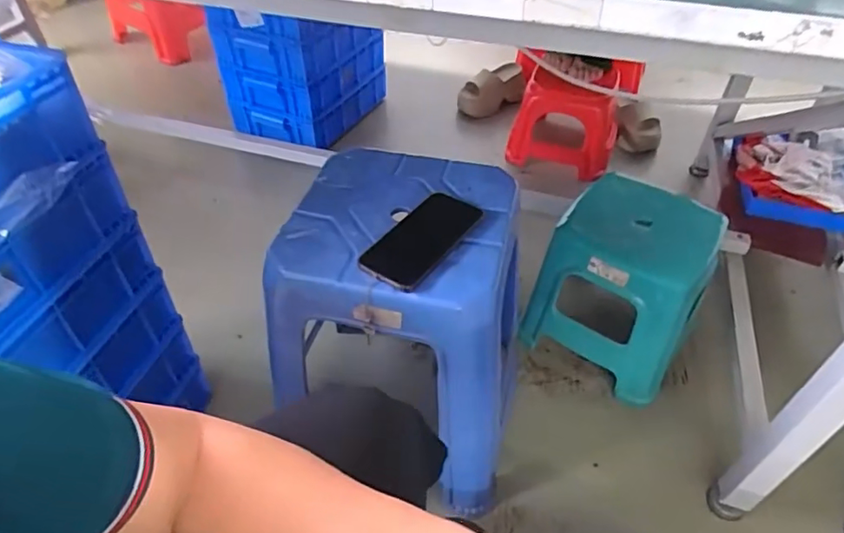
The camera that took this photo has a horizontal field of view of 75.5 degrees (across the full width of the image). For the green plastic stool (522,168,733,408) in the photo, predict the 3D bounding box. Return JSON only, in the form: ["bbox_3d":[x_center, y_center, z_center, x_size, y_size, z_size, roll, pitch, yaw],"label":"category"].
[{"bbox_3d":[0.364,0.032,0.984,0.248,0.273,0.242,29,52,25],"label":"green plastic stool"}]

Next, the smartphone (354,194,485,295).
[{"bbox_3d":[0.001,-0.037,0.642,0.083,0.014,0.159,28,51,24],"label":"smartphone"}]

